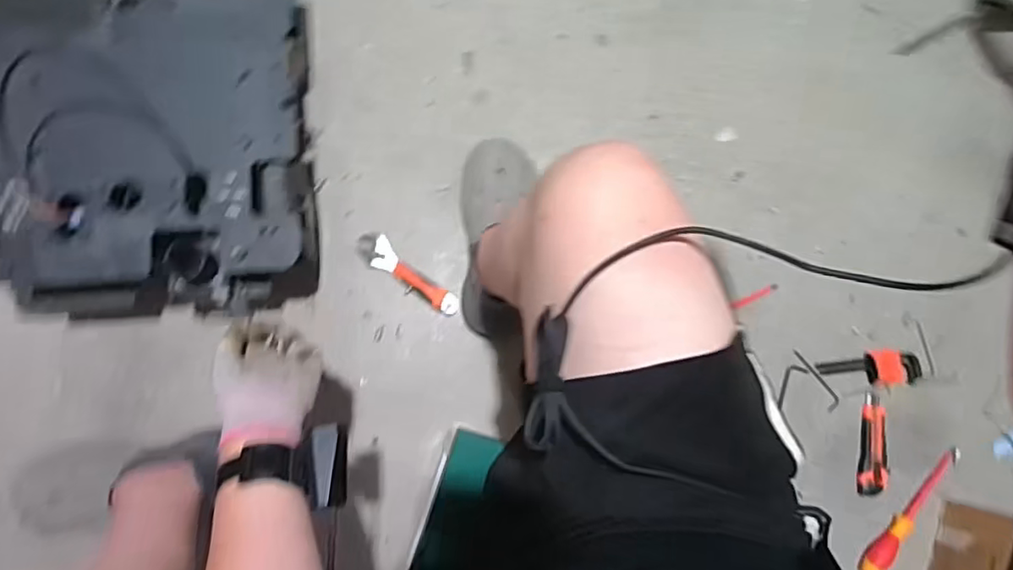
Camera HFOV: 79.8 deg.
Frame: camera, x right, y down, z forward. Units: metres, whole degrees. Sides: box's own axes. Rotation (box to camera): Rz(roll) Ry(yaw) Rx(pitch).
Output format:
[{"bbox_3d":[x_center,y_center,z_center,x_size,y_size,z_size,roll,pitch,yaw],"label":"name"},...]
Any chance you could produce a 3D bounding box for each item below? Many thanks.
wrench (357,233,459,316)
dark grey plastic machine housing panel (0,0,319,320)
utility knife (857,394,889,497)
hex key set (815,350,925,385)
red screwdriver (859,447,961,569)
[{"bbox_3d":[-0.156,-0.016,0.940,0.186,0.023,0.048,40,82,1],"label":"wrench"},{"bbox_3d":[-0.506,-0.249,0.875,0.425,0.185,0.575,-2,83,-5],"label":"dark grey plastic machine housing panel"},{"bbox_3d":[0.596,0.259,0.983,0.041,0.026,0.158,11,82,-3],"label":"utility knife"},{"bbox_3d":[0.606,0.136,1.010,0.167,0.023,0.057,4,83,-4],"label":"hex key set"},{"bbox_3d":[0.647,0.364,0.966,0.255,0.030,0.037,-43,88,-8],"label":"red screwdriver"}]

